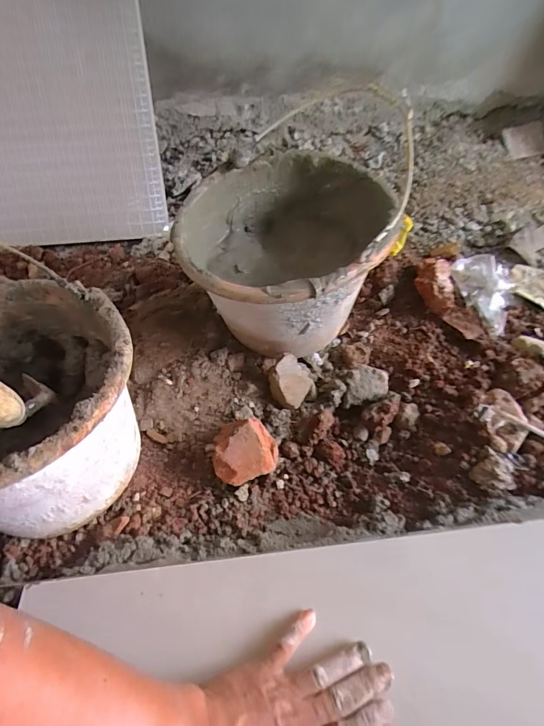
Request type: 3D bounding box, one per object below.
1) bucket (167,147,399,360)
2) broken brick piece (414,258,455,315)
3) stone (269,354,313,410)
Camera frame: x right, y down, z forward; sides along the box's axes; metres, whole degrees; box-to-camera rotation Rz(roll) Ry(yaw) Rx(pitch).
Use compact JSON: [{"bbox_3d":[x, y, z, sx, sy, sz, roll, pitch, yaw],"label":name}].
[{"bbox_3d":[0.023,-0.131,0.564,0.278,0.190,0.242,-27,53,-19],"label":"bucket"},{"bbox_3d":[0.267,-0.128,0.679,0.058,0.054,0.106,10,50,11],"label":"broken brick piece"},{"bbox_3d":[0.024,0.027,0.573,0.052,0.045,0.056,-1,49,2],"label":"stone"}]

